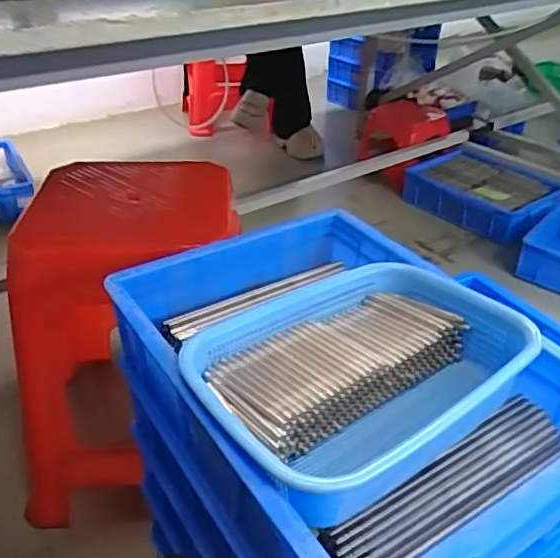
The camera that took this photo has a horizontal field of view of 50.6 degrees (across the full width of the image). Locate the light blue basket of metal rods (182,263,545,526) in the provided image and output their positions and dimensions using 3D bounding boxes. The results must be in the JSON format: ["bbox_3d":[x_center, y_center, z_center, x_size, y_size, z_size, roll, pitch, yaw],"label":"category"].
[{"bbox_3d":[0.070,0.083,0.525,0.292,0.085,0.207,-25,42,-34],"label":"light blue basket of metal rods"}]

